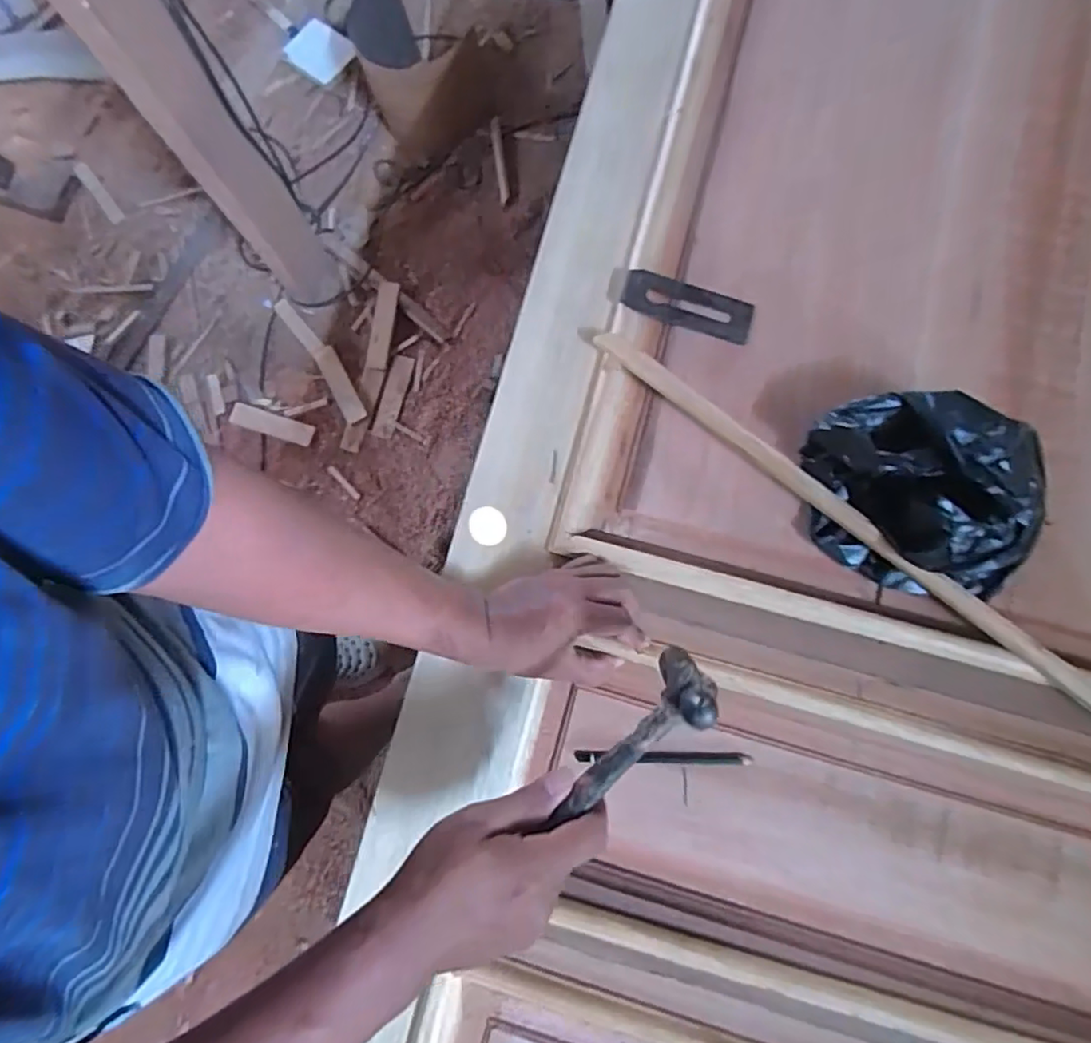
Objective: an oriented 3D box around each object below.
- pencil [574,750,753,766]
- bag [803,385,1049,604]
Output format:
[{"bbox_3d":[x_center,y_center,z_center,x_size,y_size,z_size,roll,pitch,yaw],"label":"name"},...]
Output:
[{"bbox_3d":[0.107,0.208,0.538,0.145,0.004,0.011,1,80,1],"label":"pencil"},{"bbox_3d":[0.314,-0.022,0.517,0.175,0.107,0.152,6,80,2],"label":"bag"}]

